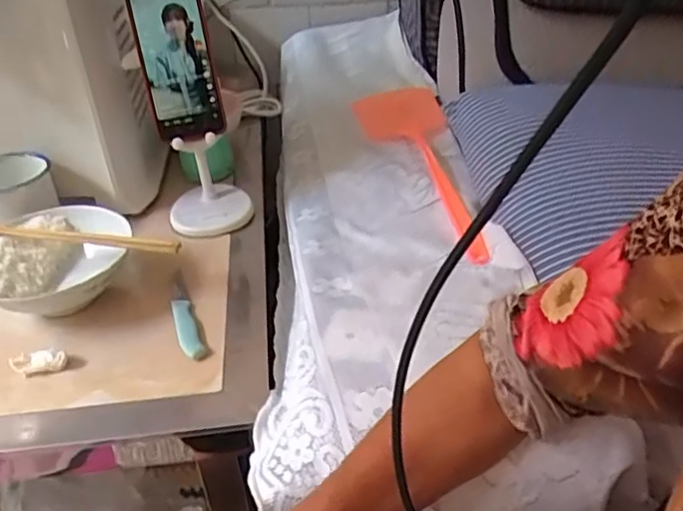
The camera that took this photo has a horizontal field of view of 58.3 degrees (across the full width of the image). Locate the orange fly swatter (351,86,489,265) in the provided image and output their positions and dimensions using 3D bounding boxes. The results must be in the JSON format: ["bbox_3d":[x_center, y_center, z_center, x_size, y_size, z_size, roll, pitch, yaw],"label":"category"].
[{"bbox_3d":[0.089,-0.133,0.824,0.131,0.023,0.466,0,36,0],"label":"orange fly swatter"}]

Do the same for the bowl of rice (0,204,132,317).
[{"bbox_3d":[-0.282,0.019,0.596,0.138,0.066,0.133,0,36,0],"label":"bowl of rice"}]

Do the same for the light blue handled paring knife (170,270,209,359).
[{"bbox_3d":[-0.154,0.053,0.591,0.021,0.013,0.133,-14,38,-19],"label":"light blue handled paring knife"}]

